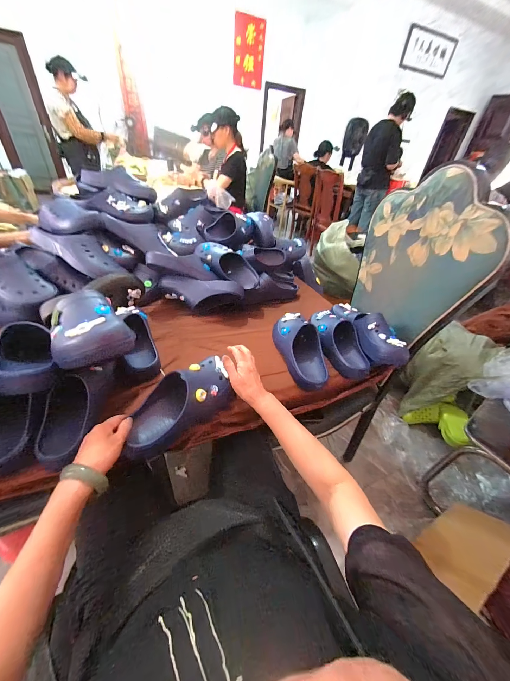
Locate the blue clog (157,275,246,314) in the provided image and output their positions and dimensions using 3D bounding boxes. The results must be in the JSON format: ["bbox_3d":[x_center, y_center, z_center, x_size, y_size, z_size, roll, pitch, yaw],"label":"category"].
[{"bbox_3d":[-0.181,-0.154,0.857,0.280,0.091,0.091,6,39,-1],"label":"blue clog"}]

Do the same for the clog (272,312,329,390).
[{"bbox_3d":[0.130,0.015,0.714,0.116,0.075,0.278,-3,40,-13],"label":"clog"}]

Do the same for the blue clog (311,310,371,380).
[{"bbox_3d":[0.247,-0.004,0.758,0.113,0.078,0.268,1,39,-8],"label":"blue clog"}]

